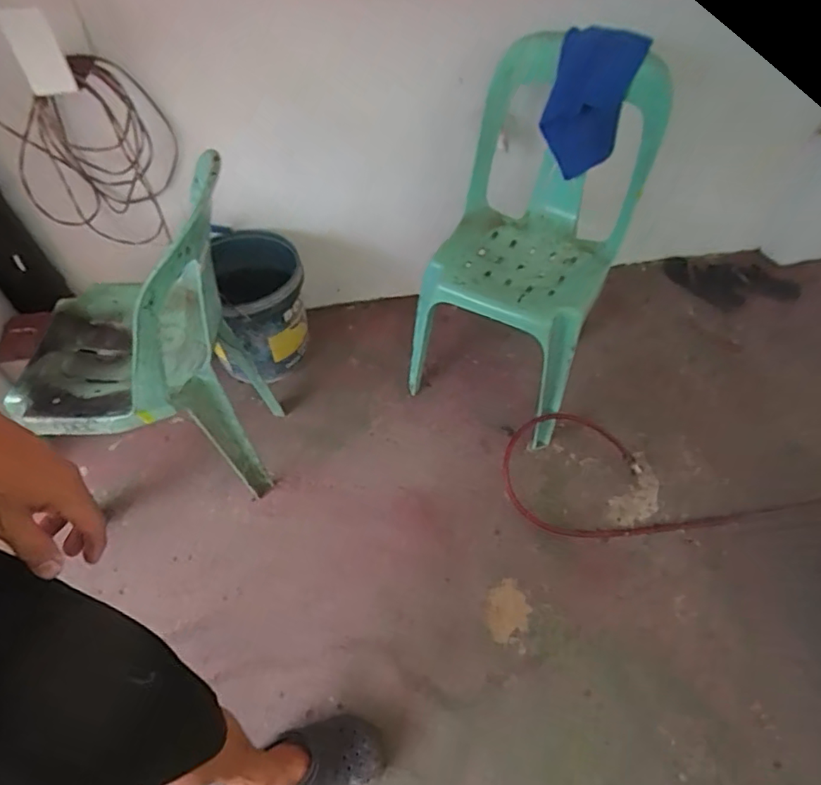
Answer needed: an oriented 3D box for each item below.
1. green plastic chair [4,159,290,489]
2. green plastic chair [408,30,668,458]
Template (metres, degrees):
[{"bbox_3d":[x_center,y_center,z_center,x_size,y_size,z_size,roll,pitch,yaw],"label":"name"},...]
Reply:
[{"bbox_3d":[-0.550,-0.106,1.178,0.435,0.702,0.410,-12,52,-7],"label":"green plastic chair"},{"bbox_3d":[0.295,-0.335,1.363,0.395,0.684,0.524,24,56,20],"label":"green plastic chair"}]

